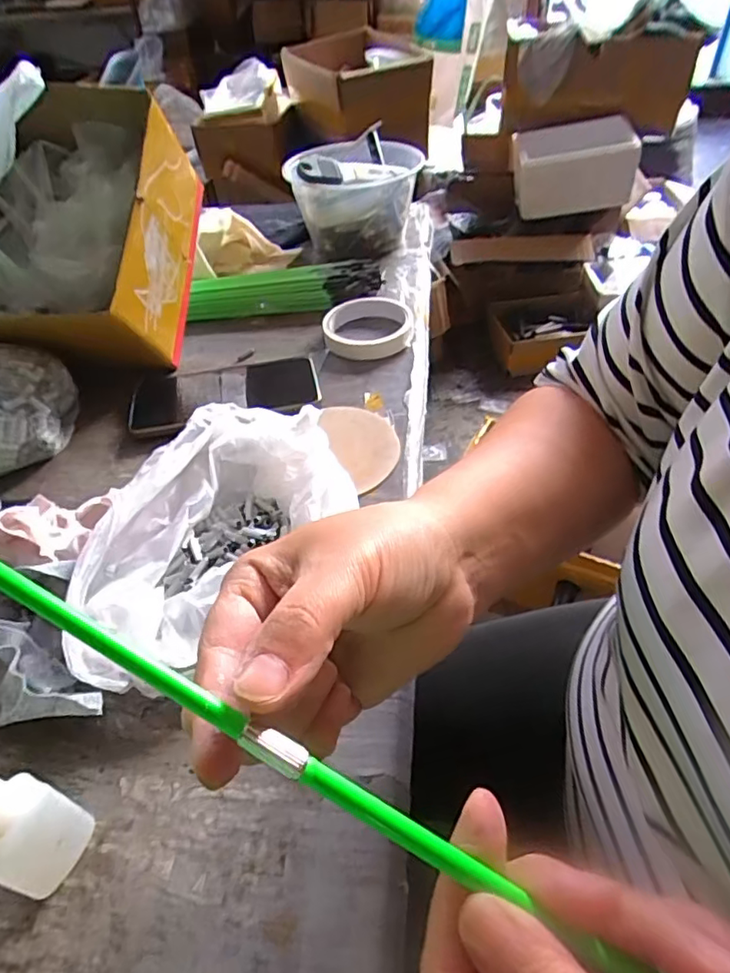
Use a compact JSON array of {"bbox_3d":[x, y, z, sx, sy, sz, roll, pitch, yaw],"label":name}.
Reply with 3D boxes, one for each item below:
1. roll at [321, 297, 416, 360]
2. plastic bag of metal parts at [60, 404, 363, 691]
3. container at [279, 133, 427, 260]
[{"bbox_3d":[0.003,-0.159,0.566,0.087,0.024,0.088,-2,45,2],"label":"roll"},{"bbox_3d":[-0.091,0.022,0.365,0.165,0.053,0.195,-8,45,-4],"label":"plastic bag of metal parts"},{"bbox_3d":[-0.013,-0.357,0.701,0.150,0.104,0.119,-14,46,-10],"label":"container"}]

